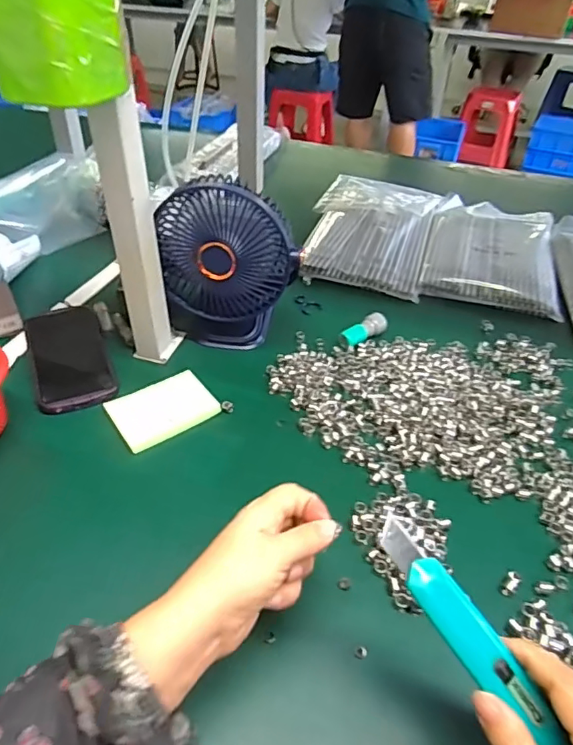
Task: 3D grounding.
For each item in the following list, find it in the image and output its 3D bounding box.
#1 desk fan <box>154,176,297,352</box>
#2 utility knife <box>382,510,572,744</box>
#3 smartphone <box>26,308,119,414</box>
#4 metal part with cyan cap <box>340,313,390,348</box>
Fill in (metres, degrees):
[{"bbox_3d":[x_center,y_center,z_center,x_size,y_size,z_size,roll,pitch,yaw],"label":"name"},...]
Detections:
[{"bbox_3d":[-0.065,-0.108,0.562,0.154,0.186,0.067,6,41,4],"label":"desk fan"},{"bbox_3d":[0.096,0.134,0.273,0.026,0.014,0.131,-31,74,-31],"label":"utility knife"},{"bbox_3d":[-0.238,-0.020,0.575,0.076,0.016,0.175,-15,43,-19],"label":"smartphone"},{"bbox_3d":[0.091,-0.050,0.618,0.065,0.018,0.023,-22,46,-25],"label":"metal part with cyan cap"}]

